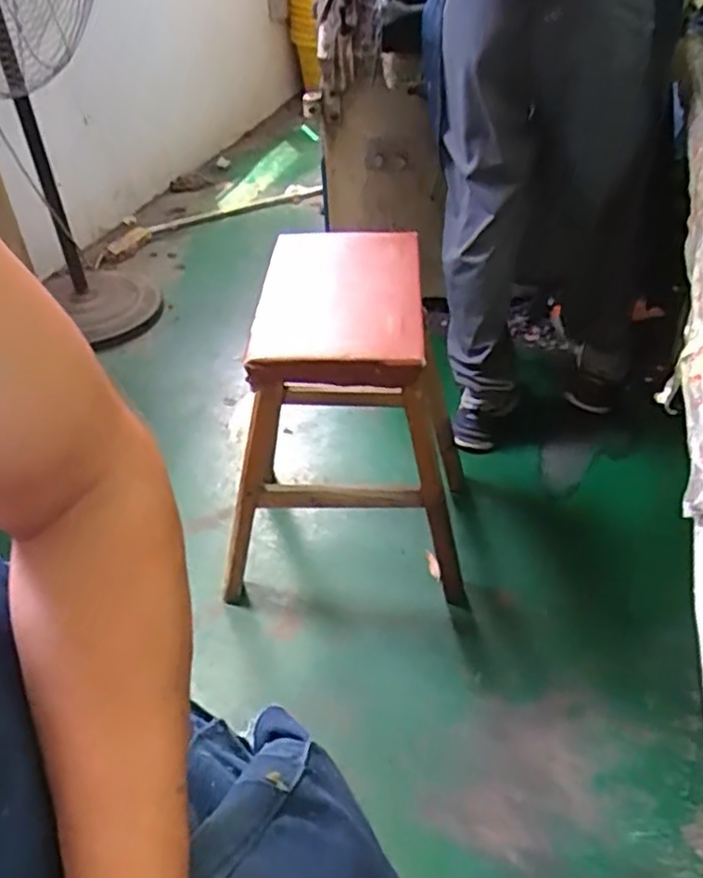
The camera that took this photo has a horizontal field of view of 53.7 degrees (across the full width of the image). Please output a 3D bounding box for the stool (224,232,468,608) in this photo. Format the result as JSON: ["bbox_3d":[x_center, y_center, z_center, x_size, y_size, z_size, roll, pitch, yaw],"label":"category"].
[{"bbox_3d":[-0.050,-0.035,1.116,0.330,0.468,0.370,-6,41,-5],"label":"stool"}]

